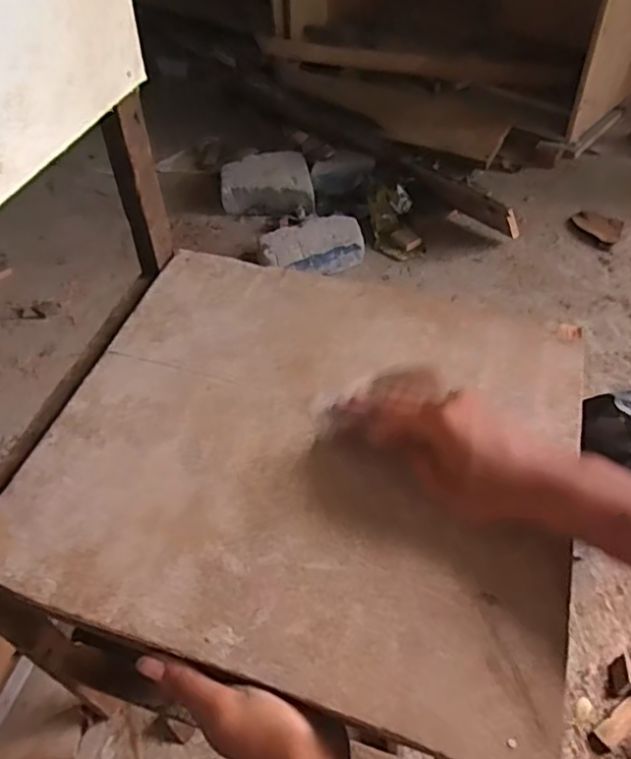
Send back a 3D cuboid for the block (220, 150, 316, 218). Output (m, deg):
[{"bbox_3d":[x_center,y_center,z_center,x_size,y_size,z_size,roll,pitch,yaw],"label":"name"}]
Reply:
[{"bbox_3d":[-0.107,-0.431,1.380,0.207,0.069,0.149,-3,50,1],"label":"block"}]

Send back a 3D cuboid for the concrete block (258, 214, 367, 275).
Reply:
[{"bbox_3d":[-0.006,-0.259,1.221,0.197,0.075,0.108,-19,52,-12],"label":"concrete block"}]

